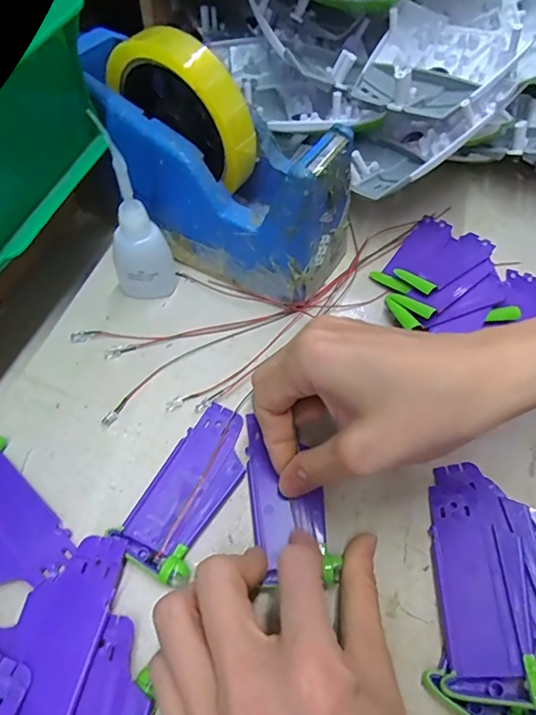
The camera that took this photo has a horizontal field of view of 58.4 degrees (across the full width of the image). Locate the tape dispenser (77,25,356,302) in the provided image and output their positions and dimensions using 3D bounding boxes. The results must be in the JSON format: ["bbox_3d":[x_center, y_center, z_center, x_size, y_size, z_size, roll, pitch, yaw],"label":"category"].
[{"bbox_3d":[-0.028,-0.118,0.296,0.161,0.116,0.081,35,62,17],"label":"tape dispenser"}]

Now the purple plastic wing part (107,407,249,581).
[{"bbox_3d":[-0.037,0.064,0.244,0.040,0.009,0.088,28,60,14],"label":"purple plastic wing part"}]

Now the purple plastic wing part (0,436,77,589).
[{"bbox_3d":[-0.128,0.076,0.231,0.037,0.009,0.078,-39,67,-24],"label":"purple plastic wing part"}]

